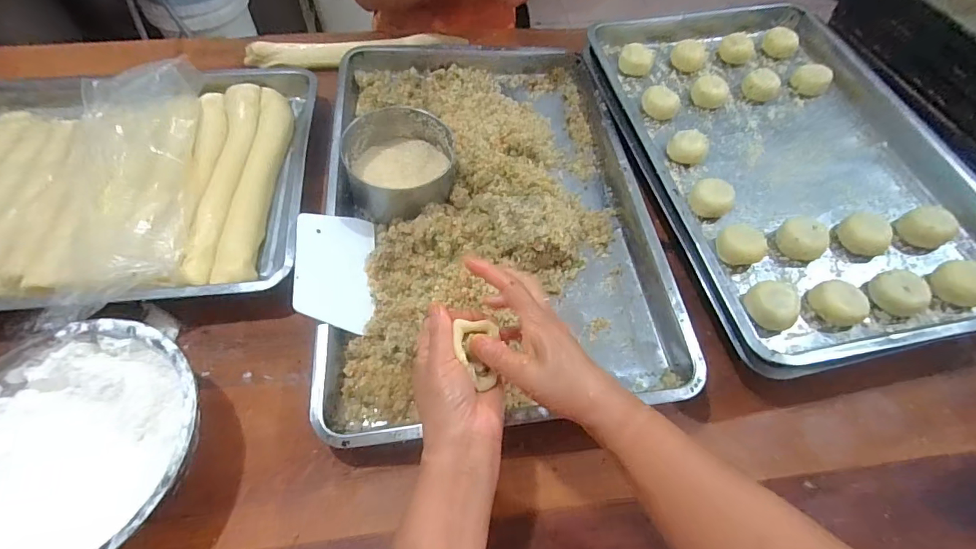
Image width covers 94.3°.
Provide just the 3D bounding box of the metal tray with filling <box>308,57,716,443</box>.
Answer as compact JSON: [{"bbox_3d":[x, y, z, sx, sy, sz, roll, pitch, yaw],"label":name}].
[{"bbox_3d":[-0.007,-0.113,0.589,0.398,0.053,0.606,-4,59,-4],"label":"metal tray with filling"}]

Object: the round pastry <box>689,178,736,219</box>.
[{"bbox_3d":[0.280,-0.095,0.573,0.052,0.043,0.051,34,64,17],"label":"round pastry"}]

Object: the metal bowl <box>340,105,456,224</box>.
[{"bbox_3d":[-0.115,-0.140,0.585,0.132,0.069,0.135,0,62,-1],"label":"metal bowl"}]

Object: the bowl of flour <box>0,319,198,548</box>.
[{"bbox_3d":[-0.371,0.160,0.416,0.218,0.077,0.218,1,59,-1],"label":"bowl of flour"}]

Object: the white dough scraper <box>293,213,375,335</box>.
[{"bbox_3d":[-0.174,-0.007,0.521,0.093,0.007,0.143,15,58,-41],"label":"white dough scraper"}]

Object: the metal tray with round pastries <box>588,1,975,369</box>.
[{"bbox_3d":[0.401,-0.179,0.624,0.390,0.062,0.594,-10,62,-6],"label":"metal tray with round pastries"}]

